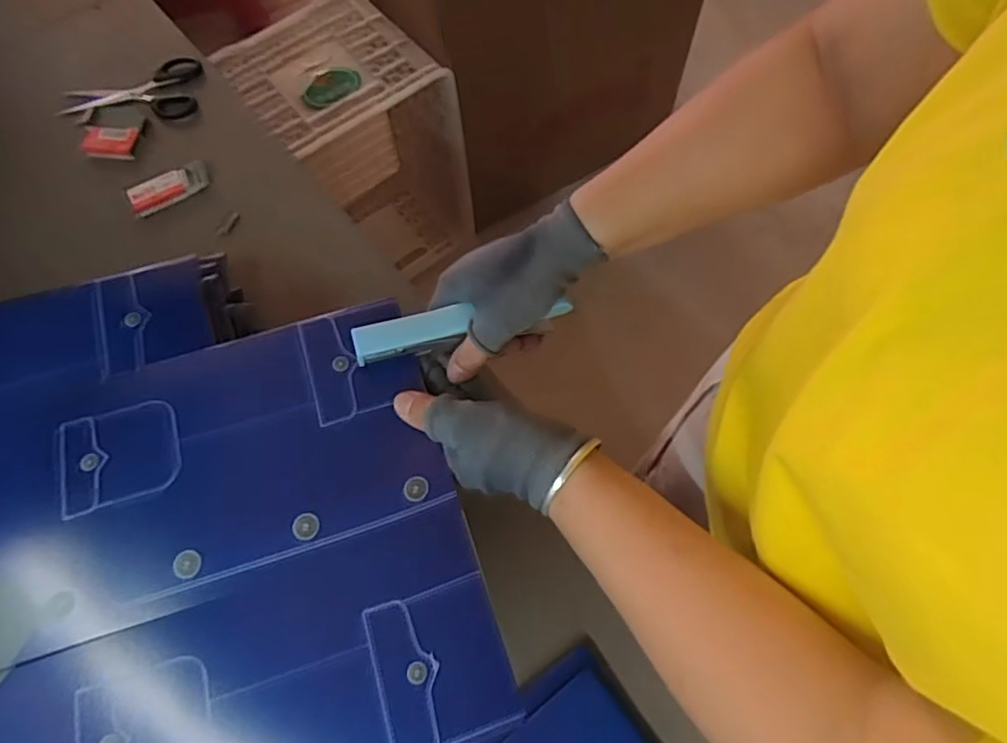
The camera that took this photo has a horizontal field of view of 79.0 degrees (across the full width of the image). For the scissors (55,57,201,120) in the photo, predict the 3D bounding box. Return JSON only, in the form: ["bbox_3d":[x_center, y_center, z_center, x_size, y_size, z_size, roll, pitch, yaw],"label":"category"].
[{"bbox_3d":[-0.423,-0.312,0.683,0.160,0.020,0.082,-3,67,3],"label":"scissors"}]

